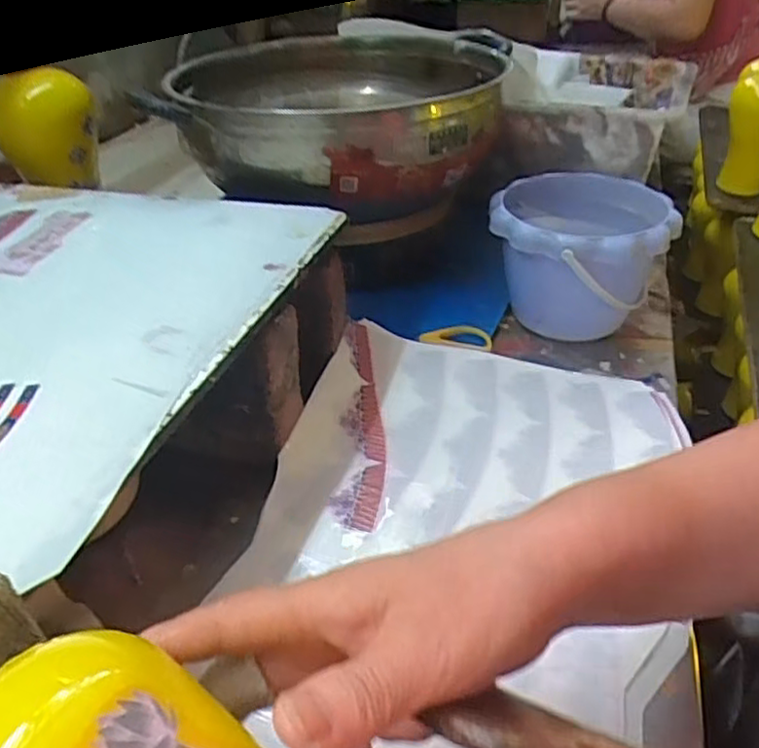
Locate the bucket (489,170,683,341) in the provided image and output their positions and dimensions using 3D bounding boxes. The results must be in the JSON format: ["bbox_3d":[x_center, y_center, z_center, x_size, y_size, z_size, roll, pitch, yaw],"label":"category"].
[{"bbox_3d":[0.174,-0.098,0.597,0.144,0.112,0.142,1,36,-1],"label":"bucket"}]

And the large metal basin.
[{"bbox_3d":[-0.035,-0.246,0.671,0.288,0.134,0.353,1,36,0],"label":"large metal basin"}]

